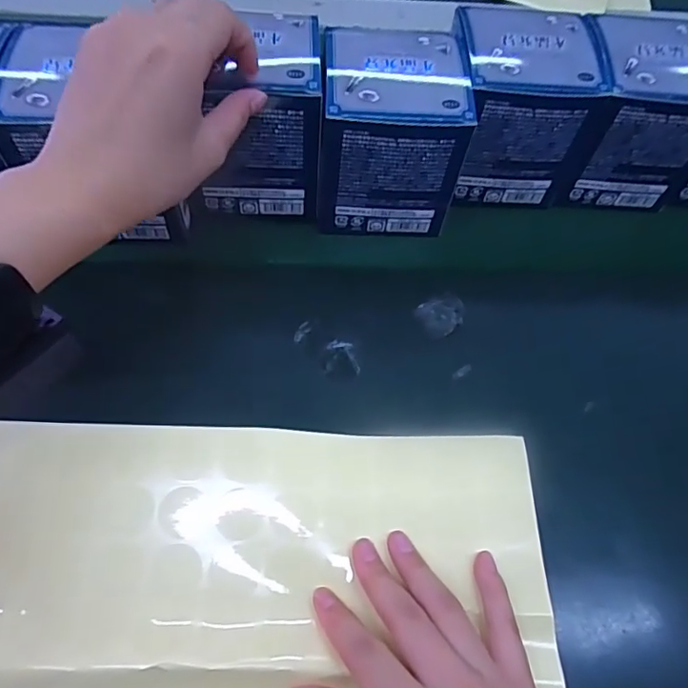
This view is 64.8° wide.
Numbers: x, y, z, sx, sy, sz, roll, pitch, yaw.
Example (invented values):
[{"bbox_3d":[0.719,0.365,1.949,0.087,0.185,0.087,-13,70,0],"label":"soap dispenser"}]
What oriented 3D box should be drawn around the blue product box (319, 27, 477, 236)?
[{"bbox_3d":[0.027,-0.124,0.338,0.085,0.104,0.071,-1,62,-4],"label":"blue product box"}]

